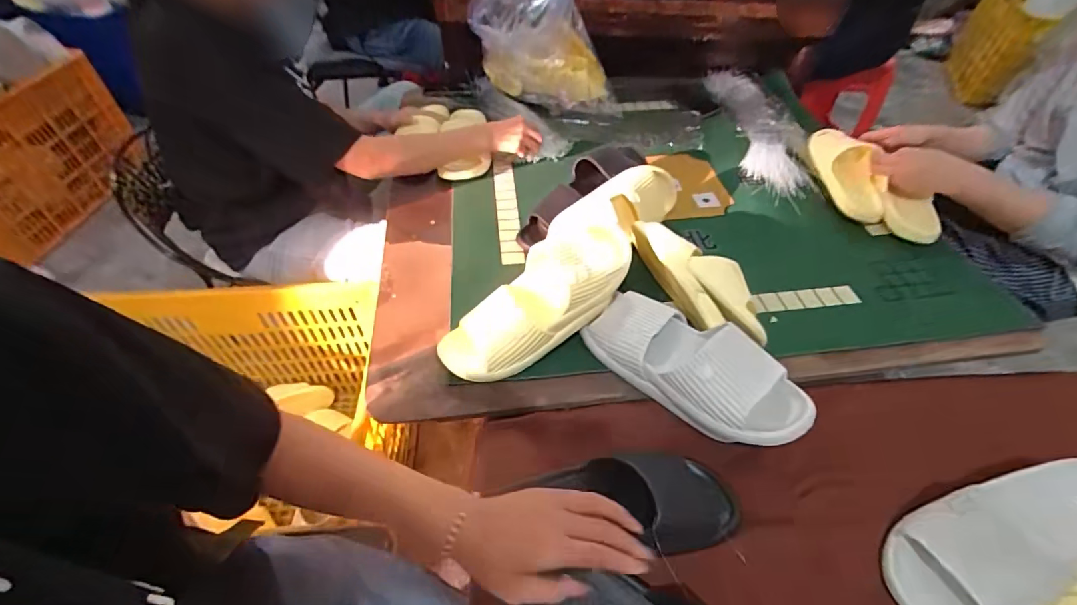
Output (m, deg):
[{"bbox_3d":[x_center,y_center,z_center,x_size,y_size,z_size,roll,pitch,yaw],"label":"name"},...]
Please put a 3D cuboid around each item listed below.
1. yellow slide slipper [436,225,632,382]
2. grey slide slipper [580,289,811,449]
[{"bbox_3d":[-0.006,-0.010,0.624,0.298,0.098,0.120,-38,57,-3],"label":"yellow slide slipper"},{"bbox_3d":[0.190,0.080,0.581,0.103,0.095,0.276,-36,59,-28],"label":"grey slide slipper"}]

